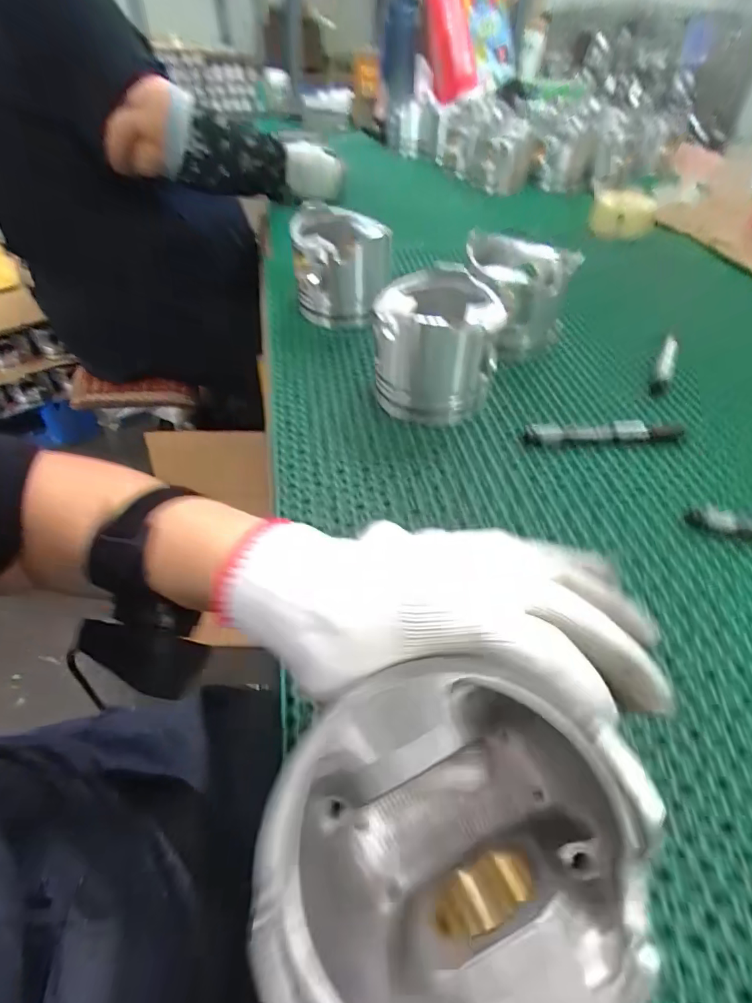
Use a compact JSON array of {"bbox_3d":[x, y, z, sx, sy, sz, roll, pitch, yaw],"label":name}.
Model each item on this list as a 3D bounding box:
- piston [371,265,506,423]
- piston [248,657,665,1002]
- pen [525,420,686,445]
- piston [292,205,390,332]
[{"bbox_3d":[0.053,-0.143,0.437,0.104,0.097,0.107,7,48,4],"label":"piston"},{"bbox_3d":[0.025,0.121,0.173,0.111,0.092,0.105,14,74,10],"label":"piston"},{"bbox_3d":[0.203,-0.060,0.422,0.143,0.014,0.016,-1,48,-4],"label":"pen"},{"bbox_3d":[-0.039,-0.267,0.548,0.106,0.094,0.109,-4,48,-6],"label":"piston"}]

